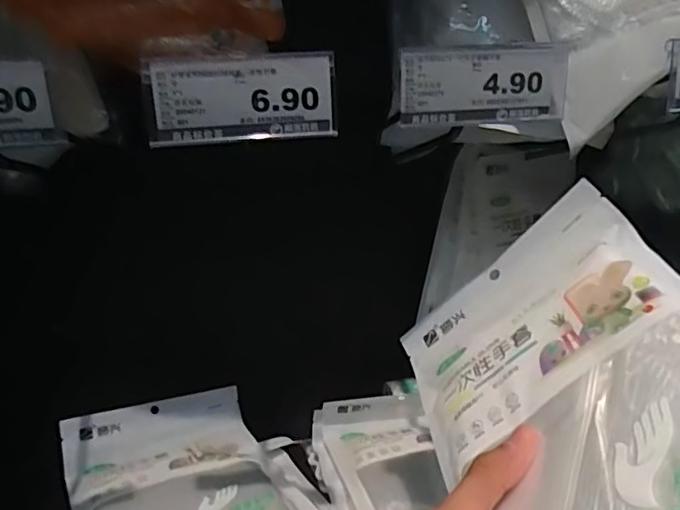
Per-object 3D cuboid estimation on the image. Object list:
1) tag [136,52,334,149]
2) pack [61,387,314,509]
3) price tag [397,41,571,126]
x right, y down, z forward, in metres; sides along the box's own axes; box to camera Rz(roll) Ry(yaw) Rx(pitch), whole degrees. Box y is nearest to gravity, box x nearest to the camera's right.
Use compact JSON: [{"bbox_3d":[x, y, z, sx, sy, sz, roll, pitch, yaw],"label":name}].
[{"bbox_3d":[-0.051,-0.082,0.309,0.098,0.044,0.005,-6,18,-9],"label":"tag"},{"bbox_3d":[-0.125,0.180,0.462,0.163,0.047,0.232,-6,10,-29],"label":"pack"},{"bbox_3d":[0.083,-0.099,0.338,0.102,0.043,0.010,-3,9,-11],"label":"price tag"}]

